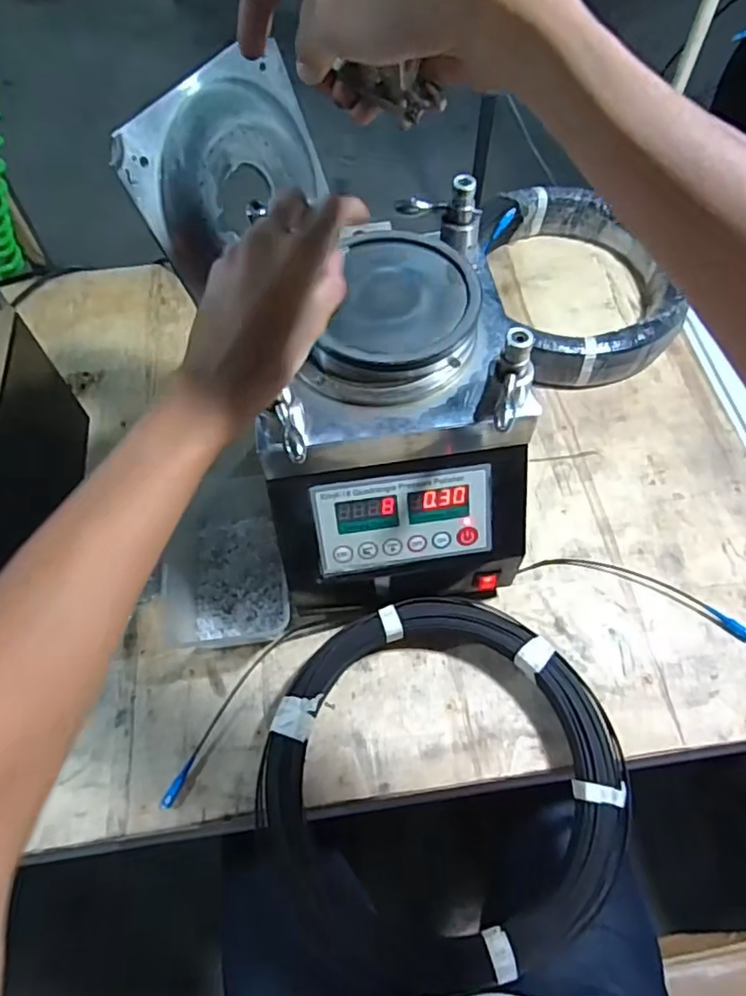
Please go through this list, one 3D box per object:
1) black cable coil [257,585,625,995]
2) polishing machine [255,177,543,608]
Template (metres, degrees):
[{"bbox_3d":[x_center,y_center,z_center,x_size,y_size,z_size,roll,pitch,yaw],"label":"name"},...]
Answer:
[{"bbox_3d":[0.058,0.244,0.544,0.309,0.050,0.297,0,61,1],"label":"black cable coil"},{"bbox_3d":[0.016,-0.067,0.578,0.208,0.275,0.265,-5,61,-2],"label":"polishing machine"}]

